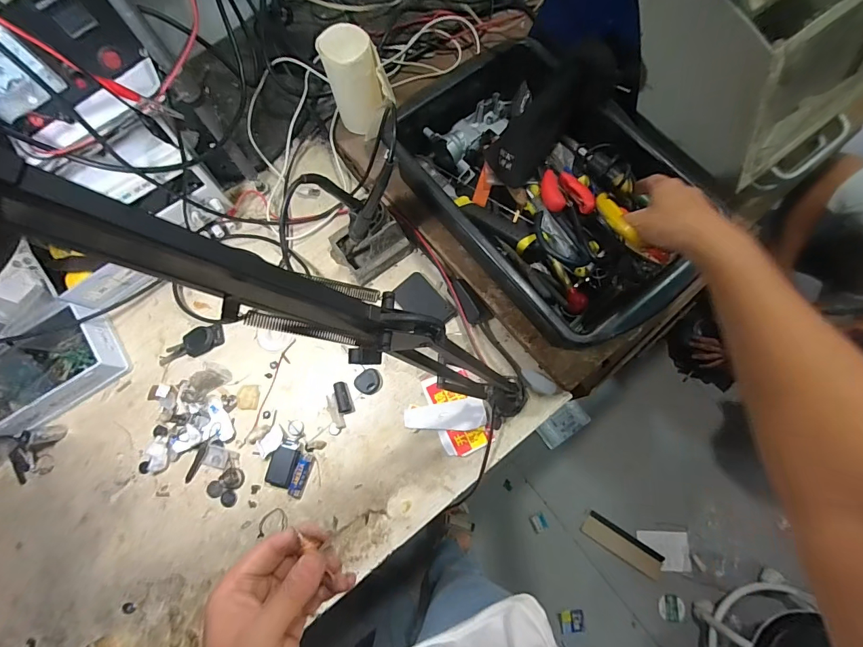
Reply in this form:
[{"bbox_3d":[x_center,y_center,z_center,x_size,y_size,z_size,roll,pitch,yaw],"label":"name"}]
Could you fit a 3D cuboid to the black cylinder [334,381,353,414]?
[{"bbox_3d":[-0.113,0.094,0.513,0.016,0.012,0.040,-17,75,-3],"label":"black cylinder"}]

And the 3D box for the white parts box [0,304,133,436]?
[{"bbox_3d":[-0.492,0.059,0.512,0.170,0.048,0.111,-35,77,-8],"label":"white parts box"}]

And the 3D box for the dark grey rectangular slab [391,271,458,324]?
[{"bbox_3d":[-0.011,-0.028,0.541,0.051,0.008,0.079,-42,78,-9],"label":"dark grey rectangular slab"}]

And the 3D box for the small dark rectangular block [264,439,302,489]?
[{"bbox_3d":[-0.180,0.170,0.492,0.034,0.013,0.053,12,75,4],"label":"small dark rectangular block"}]

